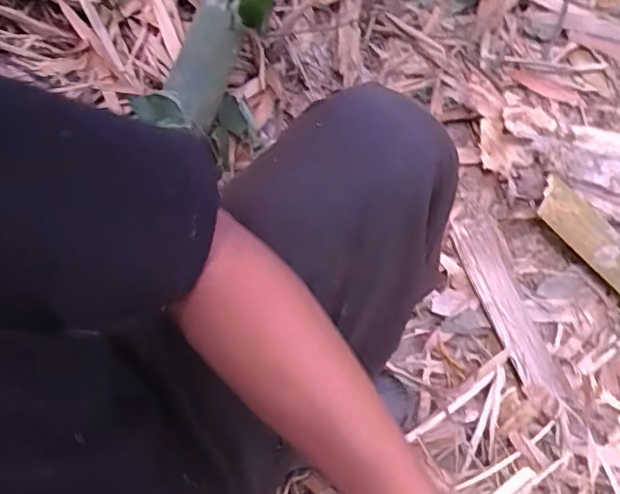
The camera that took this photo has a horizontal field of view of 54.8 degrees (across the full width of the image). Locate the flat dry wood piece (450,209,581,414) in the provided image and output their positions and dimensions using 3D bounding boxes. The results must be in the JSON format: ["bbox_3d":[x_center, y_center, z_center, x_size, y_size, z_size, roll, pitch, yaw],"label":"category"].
[{"bbox_3d":[0.275,0.082,0.825,0.073,0.016,0.288,-9,64,-18],"label":"flat dry wood piece"}]

